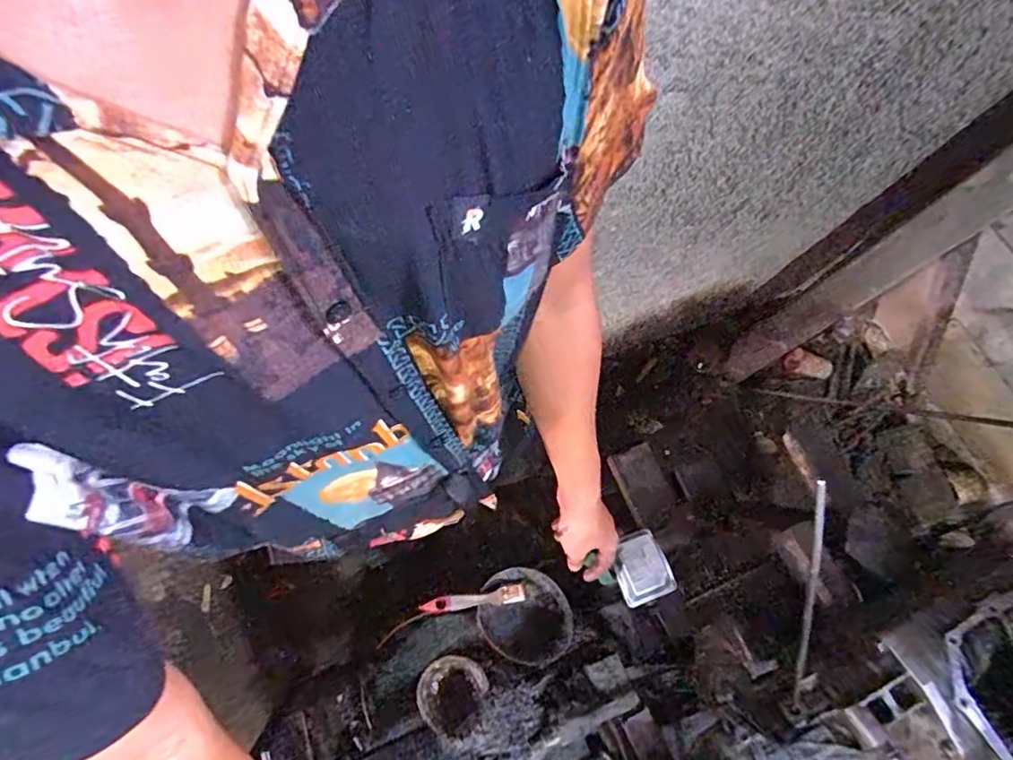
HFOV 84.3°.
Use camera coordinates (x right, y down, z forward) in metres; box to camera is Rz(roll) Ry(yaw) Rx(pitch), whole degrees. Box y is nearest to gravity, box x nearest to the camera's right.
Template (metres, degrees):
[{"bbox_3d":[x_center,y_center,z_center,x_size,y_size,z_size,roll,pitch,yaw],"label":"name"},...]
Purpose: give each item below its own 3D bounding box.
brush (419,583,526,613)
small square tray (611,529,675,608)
[{"bbox_3d":[-0.042,0.289,0.737,0.141,0.015,0.022,1,65,-24],"label":"brush"},{"bbox_3d":[0.183,0.253,0.760,0.074,0.036,0.086,-17,62,-12],"label":"small square tray"}]

